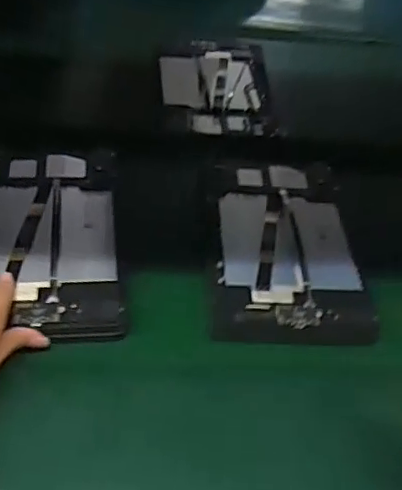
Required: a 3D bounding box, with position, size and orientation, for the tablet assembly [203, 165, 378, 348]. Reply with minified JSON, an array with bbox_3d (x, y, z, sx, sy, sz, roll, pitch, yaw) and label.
[{"bbox_3d":[0.084,-0.005,0.602,0.148,0.013,0.246,3,48,-4],"label":"tablet assembly"}]

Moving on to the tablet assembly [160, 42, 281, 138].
[{"bbox_3d":[0.022,-0.222,0.826,0.153,0.015,0.231,0,43,-6],"label":"tablet assembly"}]

